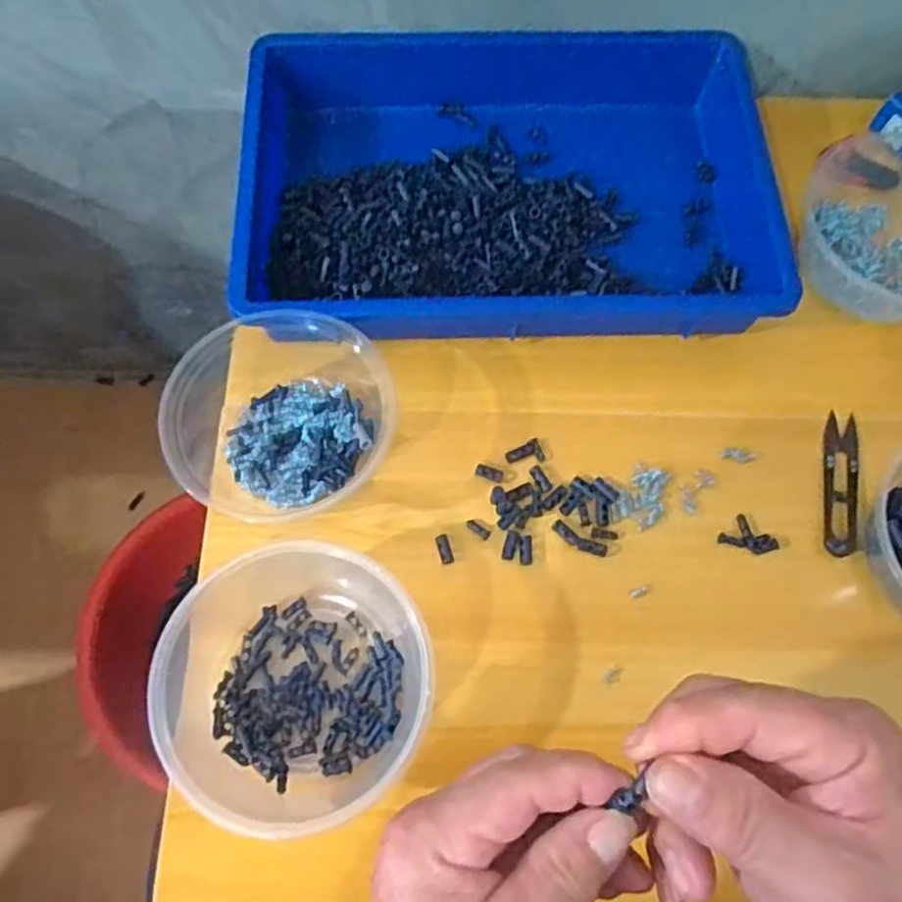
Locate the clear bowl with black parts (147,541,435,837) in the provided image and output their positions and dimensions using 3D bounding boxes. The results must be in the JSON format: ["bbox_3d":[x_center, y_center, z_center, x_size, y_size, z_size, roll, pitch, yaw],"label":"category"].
[{"bbox_3d":[-0.088,0.126,0.406,0.129,0.062,0.140,1,69,-1],"label":"clear bowl with black parts"}]

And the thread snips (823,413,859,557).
[{"bbox_3d":[0.257,0.020,0.479,0.023,0.005,0.098,10,69,2],"label":"thread snips"}]

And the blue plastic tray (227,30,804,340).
[{"bbox_3d":[0.038,-0.198,0.528,0.362,0.058,0.246,0,69,-2],"label":"blue plastic tray"}]

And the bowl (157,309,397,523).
[{"bbox_3d":[-0.104,-0.032,0.465,0.132,0.057,0.124,1,69,-1],"label":"bowl"}]

